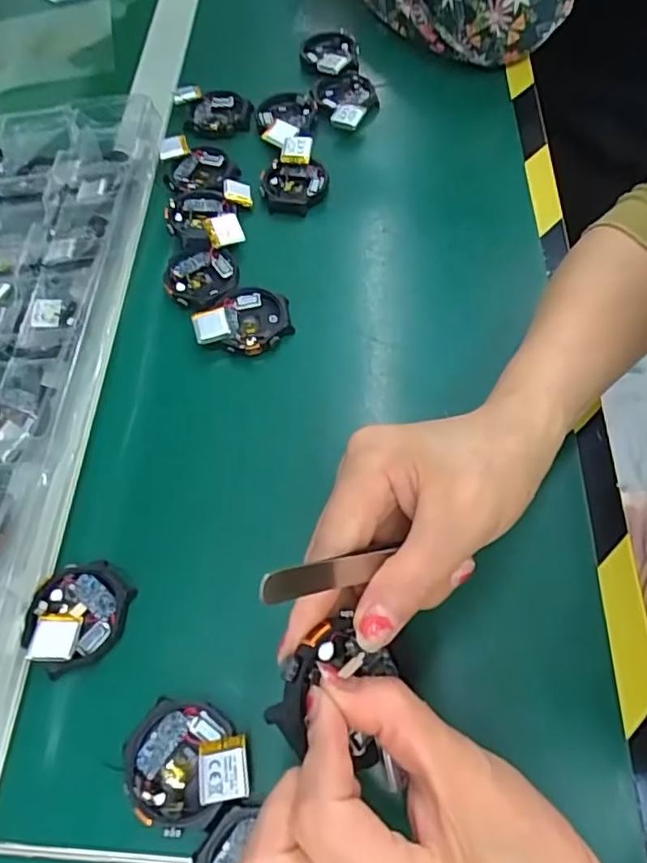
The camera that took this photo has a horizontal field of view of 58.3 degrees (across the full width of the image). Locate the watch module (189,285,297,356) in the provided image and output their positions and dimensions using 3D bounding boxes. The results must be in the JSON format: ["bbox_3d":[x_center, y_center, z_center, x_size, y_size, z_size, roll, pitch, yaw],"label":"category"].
[{"bbox_3d":[-0.051,-0.072,0.371,0.060,0.013,0.048,-9,62,2],"label":"watch module"}]

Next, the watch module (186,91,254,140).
[{"bbox_3d":[-0.085,-0.253,0.463,0.051,0.011,0.048,-32,64,-10],"label":"watch module"}]

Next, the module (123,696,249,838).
[{"bbox_3d":[-0.061,0.145,0.259,0.052,0.013,0.052,-30,54,-3],"label":"module"}]

